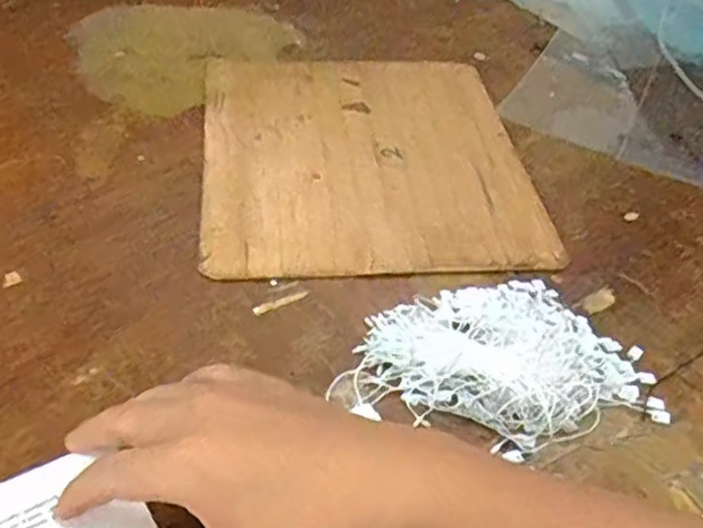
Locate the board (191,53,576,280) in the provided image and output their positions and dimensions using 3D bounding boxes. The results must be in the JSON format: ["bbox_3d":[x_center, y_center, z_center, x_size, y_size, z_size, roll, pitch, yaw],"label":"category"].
[{"bbox_3d":[0.012,-0.093,0.585,0.248,0.006,0.292,-1,43,-8],"label":"board"}]

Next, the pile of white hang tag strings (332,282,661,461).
[{"bbox_3d":[0.080,0.053,0.421,0.174,0.021,0.116,-11,45,-18],"label":"pile of white hang tag strings"}]

